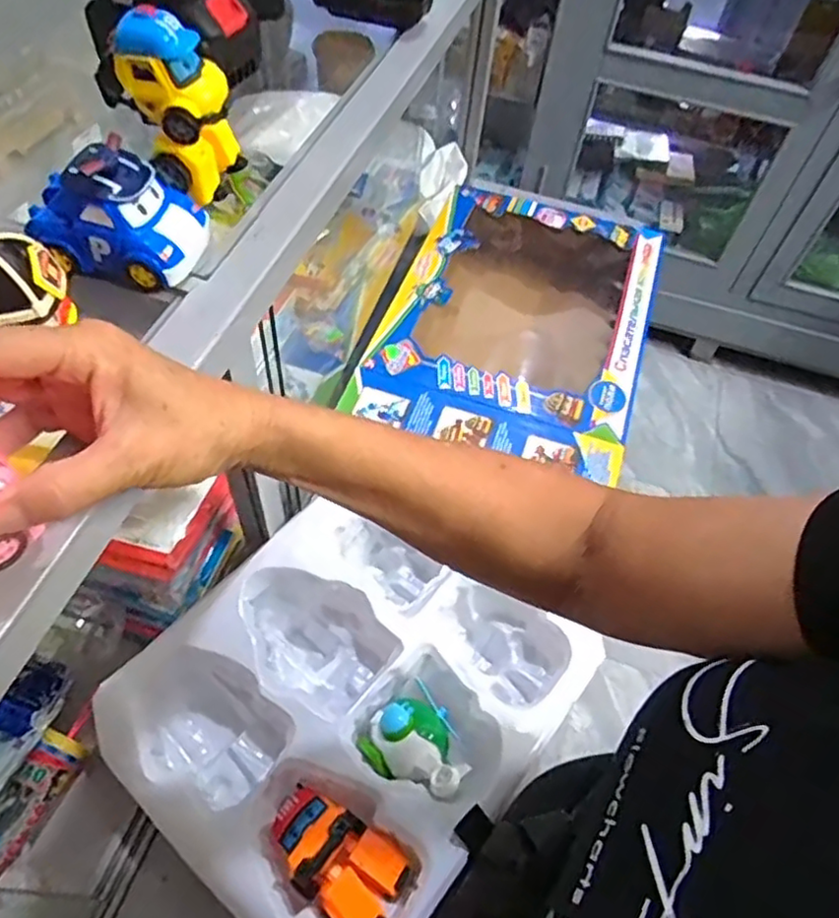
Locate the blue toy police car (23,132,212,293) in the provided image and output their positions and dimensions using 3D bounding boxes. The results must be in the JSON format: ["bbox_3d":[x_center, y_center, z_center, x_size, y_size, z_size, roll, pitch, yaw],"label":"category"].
[{"bbox_3d":[-0.173,-0.143,0.375,0.092,0.059,0.057,9,55,1],"label":"blue toy police car"}]

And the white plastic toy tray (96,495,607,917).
[{"bbox_3d":[-0.057,0.205,0.565,0.292,0.078,0.333,36,60,19],"label":"white plastic toy tray"}]

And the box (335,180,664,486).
[{"bbox_3d":[0.120,-0.149,0.840,0.297,0.131,0.440,17,55,7],"label":"box"}]

